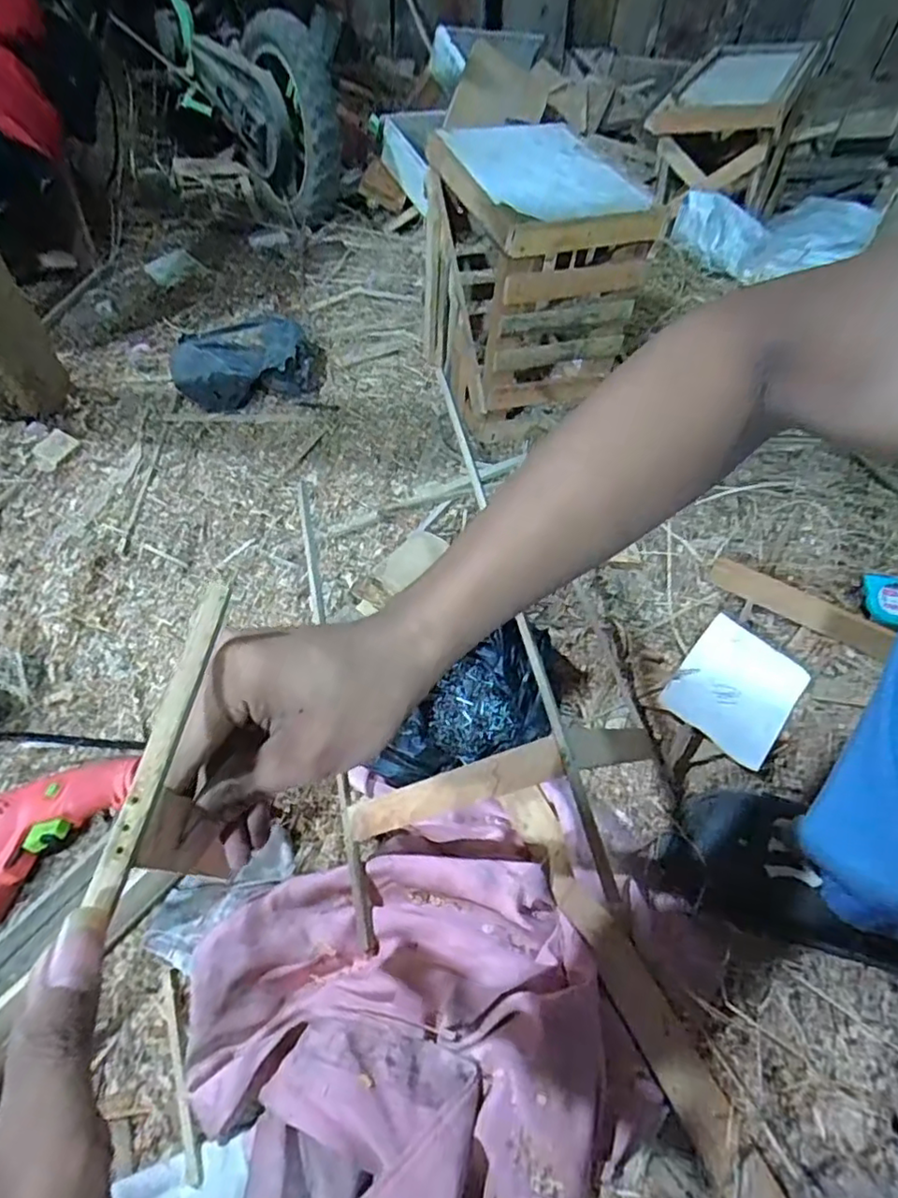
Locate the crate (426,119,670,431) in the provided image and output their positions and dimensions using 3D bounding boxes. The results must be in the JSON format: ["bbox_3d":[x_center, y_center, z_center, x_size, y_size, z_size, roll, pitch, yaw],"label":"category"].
[{"bbox_3d":[0.097,-0.444,0.860,0.232,0.290,0.333,-12,53,-7],"label":"crate"}]

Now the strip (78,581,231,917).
[{"bbox_3d":[-0.103,0.047,0.227,0.010,0.006,0.117,6,61,7],"label":"strip"}]

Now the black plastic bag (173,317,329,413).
[{"bbox_3d":[-0.315,-0.375,0.986,0.223,0.063,0.238,-21,55,-14],"label":"black plastic bag"}]

